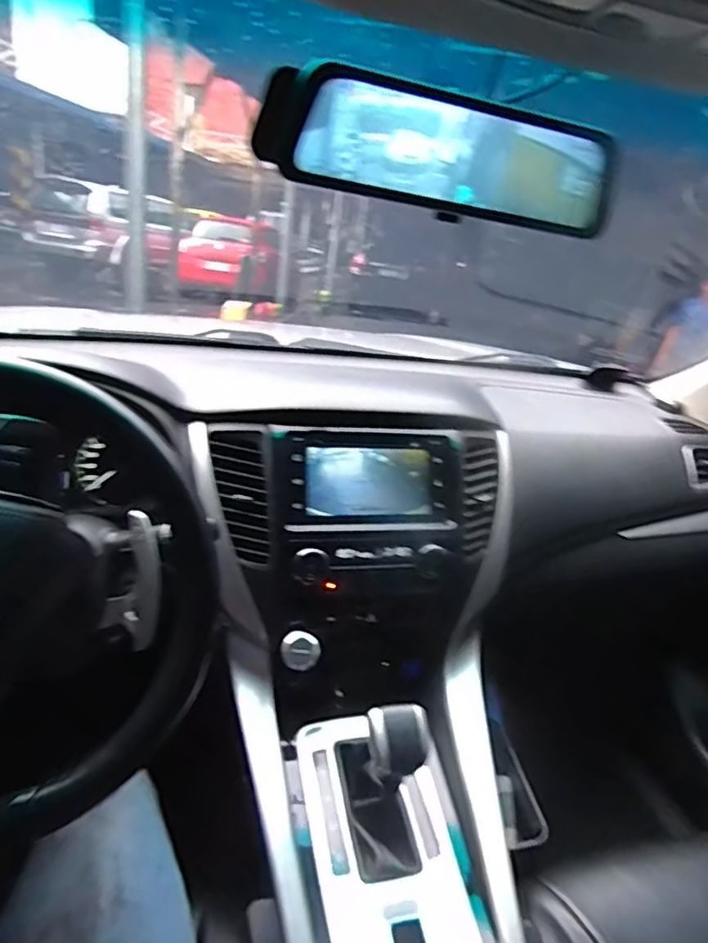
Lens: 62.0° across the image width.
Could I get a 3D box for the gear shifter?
[{"bbox_3d":[0.033,0.319,0.630,0.071,0.142,0.141,1,22,-13],"label":"gear shifter"}]

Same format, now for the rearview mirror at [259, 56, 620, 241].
[{"bbox_3d":[0.066,-0.230,0.430,0.272,0.075,0.034,1,22,-14],"label":"rearview mirror"}]

